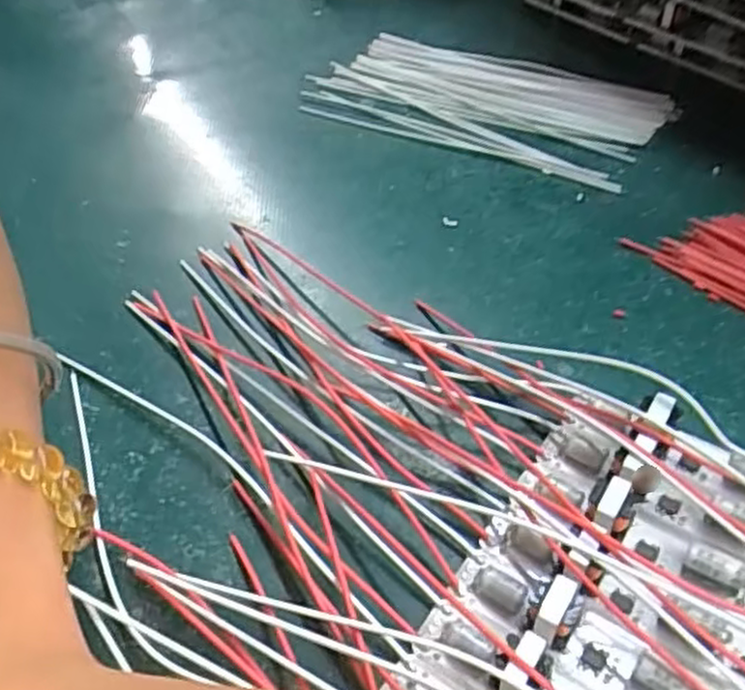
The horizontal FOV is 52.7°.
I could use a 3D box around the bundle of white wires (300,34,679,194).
[{"bbox_3d":[0.046,-0.103,0.317,0.144,0.007,0.067,21,53,21],"label":"bundle of white wires"}]

